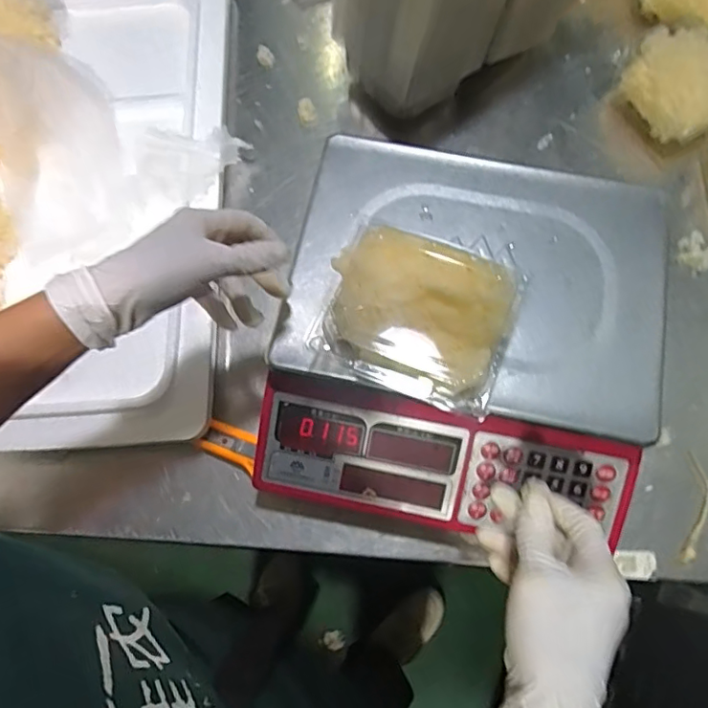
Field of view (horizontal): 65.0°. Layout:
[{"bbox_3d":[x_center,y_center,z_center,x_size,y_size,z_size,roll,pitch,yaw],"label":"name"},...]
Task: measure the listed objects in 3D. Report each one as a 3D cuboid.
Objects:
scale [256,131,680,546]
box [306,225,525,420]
[{"bbox_3d":[0.090,-0.016,0.465,0.294,0.087,0.295,10,70,2],"label":"scale"},{"bbox_3d":[0.048,-0.026,0.400,0.134,0.060,0.093,19,74,8],"label":"box"}]

